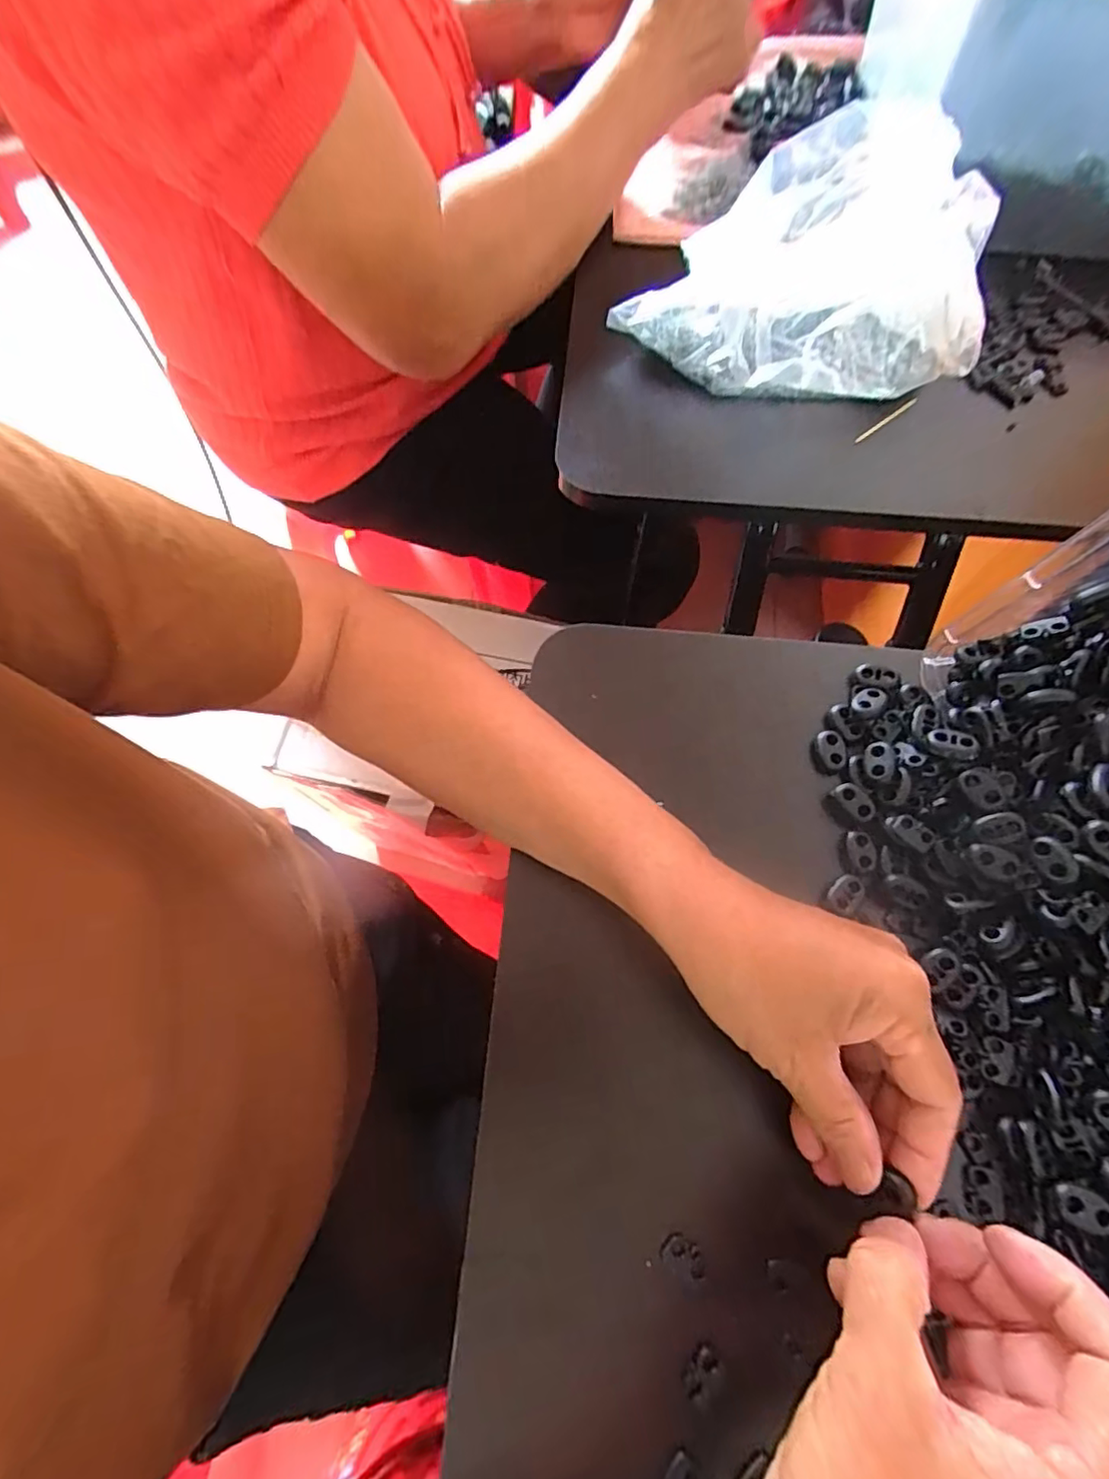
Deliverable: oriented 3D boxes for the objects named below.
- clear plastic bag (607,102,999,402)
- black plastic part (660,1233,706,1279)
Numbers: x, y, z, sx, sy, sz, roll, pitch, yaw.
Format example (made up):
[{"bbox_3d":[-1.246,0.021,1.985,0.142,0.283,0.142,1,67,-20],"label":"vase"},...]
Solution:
[{"bbox_3d":[0.153,-0.297,0.387,0.218,0.085,0.157,-12,70,-4],"label":"clear plastic bag"},{"bbox_3d":[0.052,0.205,0.244,0.017,0.004,0.010,25,71,10],"label":"black plastic part"}]

